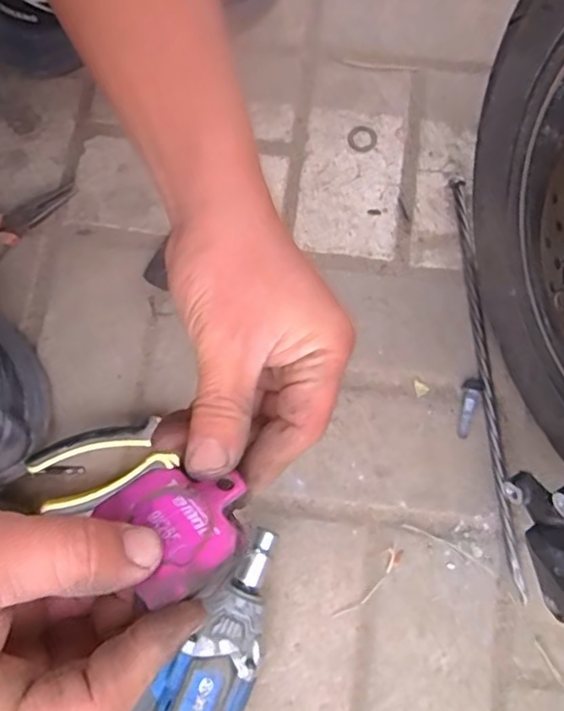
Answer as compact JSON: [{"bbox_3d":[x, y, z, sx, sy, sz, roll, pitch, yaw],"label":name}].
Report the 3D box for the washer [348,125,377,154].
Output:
[{"bbox_3d":[0.072,-0.194,0.525,0.025,0.004,0.027,0,77,0],"label":"washer"}]

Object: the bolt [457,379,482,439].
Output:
[{"bbox_3d":[0.148,0.042,0.466,0.014,0.009,0.047,12,78,3],"label":"bolt"}]

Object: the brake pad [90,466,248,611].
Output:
[{"bbox_3d":[-0.036,0.060,0.215,0.049,0.004,0.048,-29,50,-25],"label":"brake pad"}]

